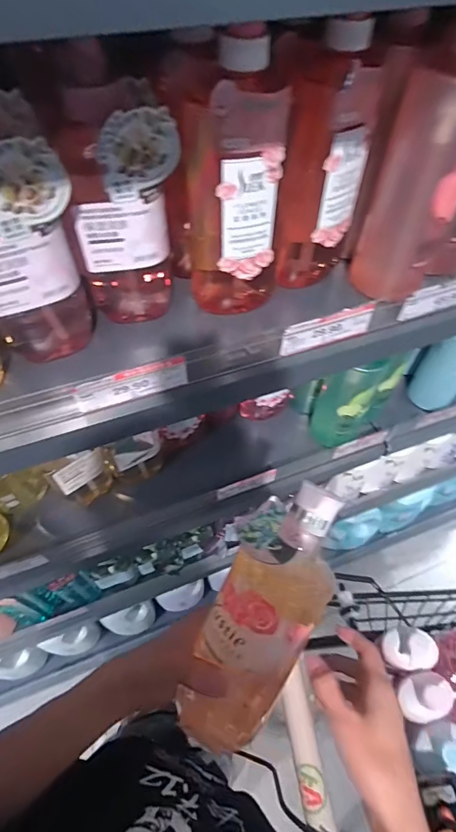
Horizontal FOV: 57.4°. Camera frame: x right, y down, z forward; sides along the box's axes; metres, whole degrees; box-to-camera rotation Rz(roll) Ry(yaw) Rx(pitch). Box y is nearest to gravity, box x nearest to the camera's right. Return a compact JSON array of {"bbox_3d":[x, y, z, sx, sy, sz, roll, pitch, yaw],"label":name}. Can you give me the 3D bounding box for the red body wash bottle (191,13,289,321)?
[{"bbox_3d":[0.006,-0.187,0.378,0.077,0.240,0.042,-11,57,-7],"label":"red body wash bottle"}]

